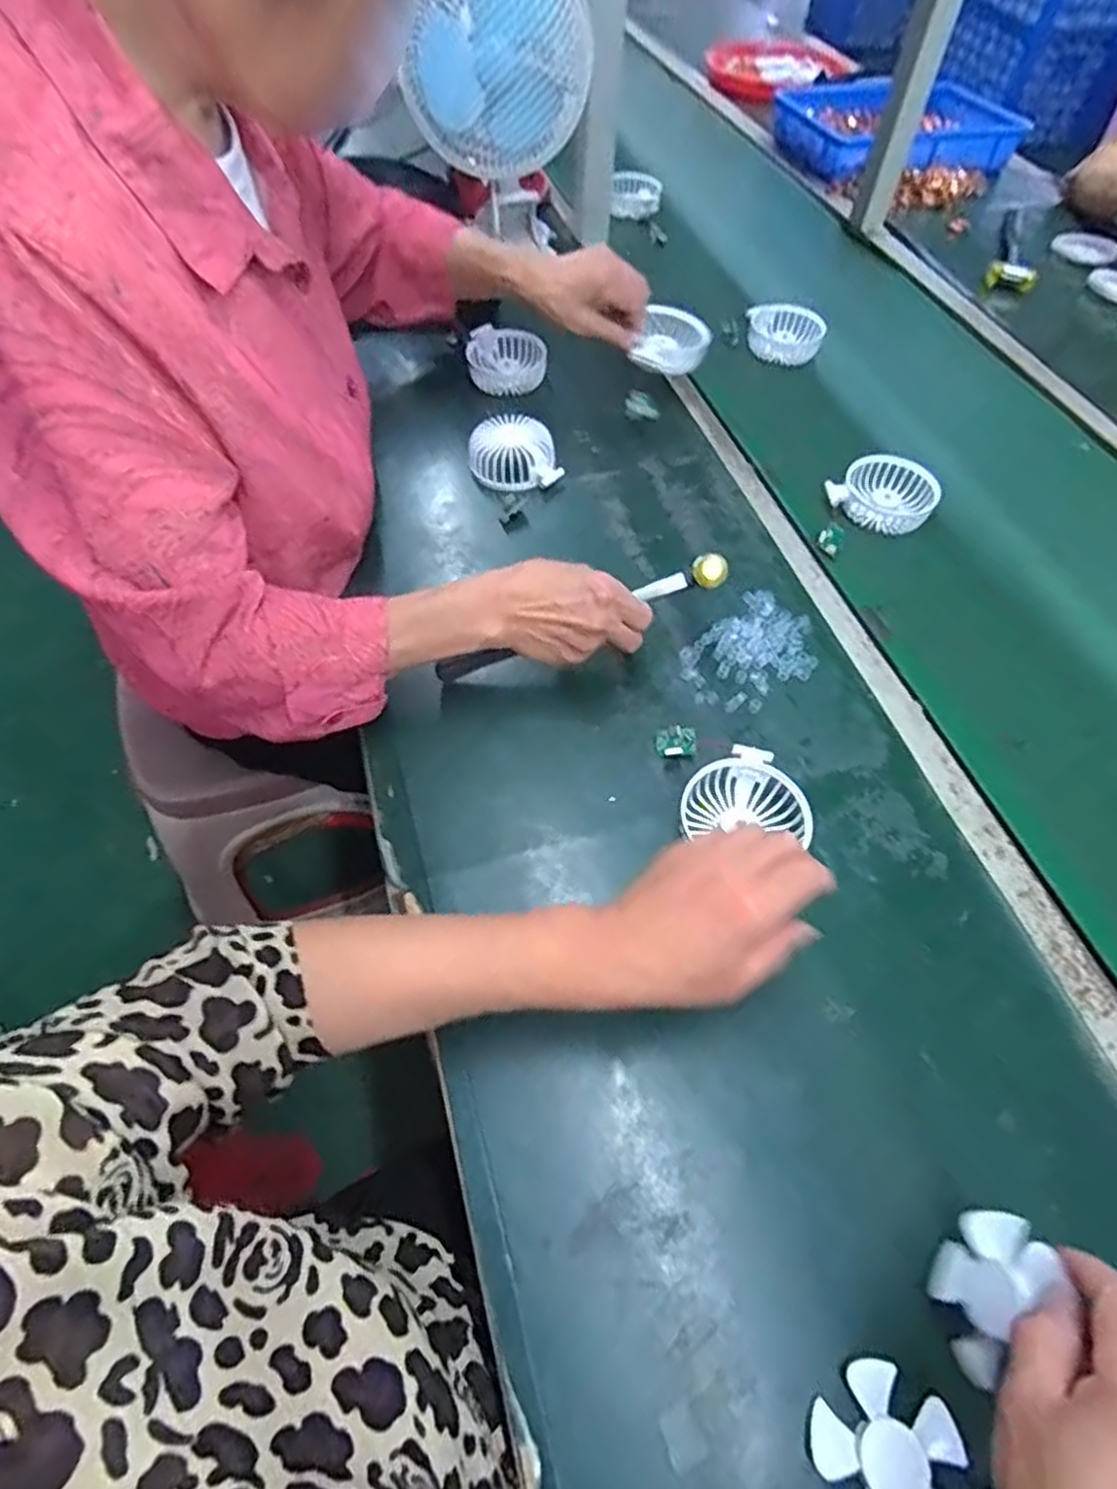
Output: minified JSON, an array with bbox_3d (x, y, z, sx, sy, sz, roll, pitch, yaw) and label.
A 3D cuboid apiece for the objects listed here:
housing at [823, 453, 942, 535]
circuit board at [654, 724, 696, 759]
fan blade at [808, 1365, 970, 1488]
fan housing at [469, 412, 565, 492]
[{"bbox_3d":[0.329,-0.253,0.709,0.098,0.031,0.080,40,66,21],"label":"housing"},{"bbox_3d":[0.093,-0.002,0.556,0.030,0.017,0.023,-5,59,-3],"label":"circuit board"},{"bbox_3d":[0.162,0.350,0.343,0.065,0.015,0.068,0,58,0],"label":"fan blade"},{"bbox_3d":[-0.047,-0.302,0.733,0.087,0.031,0.091,-9,59,-6],"label":"fan housing"}]

